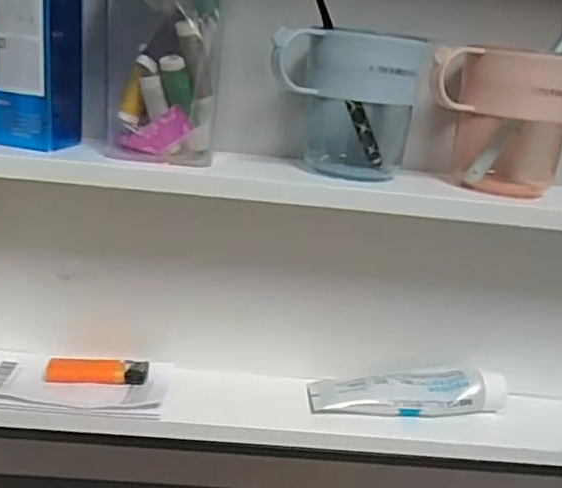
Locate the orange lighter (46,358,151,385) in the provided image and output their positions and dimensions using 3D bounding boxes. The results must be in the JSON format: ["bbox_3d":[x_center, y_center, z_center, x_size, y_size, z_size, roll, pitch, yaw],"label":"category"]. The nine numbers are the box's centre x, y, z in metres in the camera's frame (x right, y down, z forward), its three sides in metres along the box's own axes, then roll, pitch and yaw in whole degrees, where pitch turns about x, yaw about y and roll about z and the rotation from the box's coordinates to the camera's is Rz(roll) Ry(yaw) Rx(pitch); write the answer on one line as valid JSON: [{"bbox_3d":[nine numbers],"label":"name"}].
[{"bbox_3d":[-0.151,0.104,0.519,0.079,0.015,0.020,4,18,-8],"label":"orange lighter"}]

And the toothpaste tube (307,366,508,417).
[{"bbox_3d":[0.107,0.121,0.532,0.161,0.030,0.045,5,18,-6],"label":"toothpaste tube"}]

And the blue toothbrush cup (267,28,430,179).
[{"bbox_3d":[0.048,-0.104,0.470,0.101,0.103,0.088,8,18,5],"label":"blue toothbrush cup"}]

